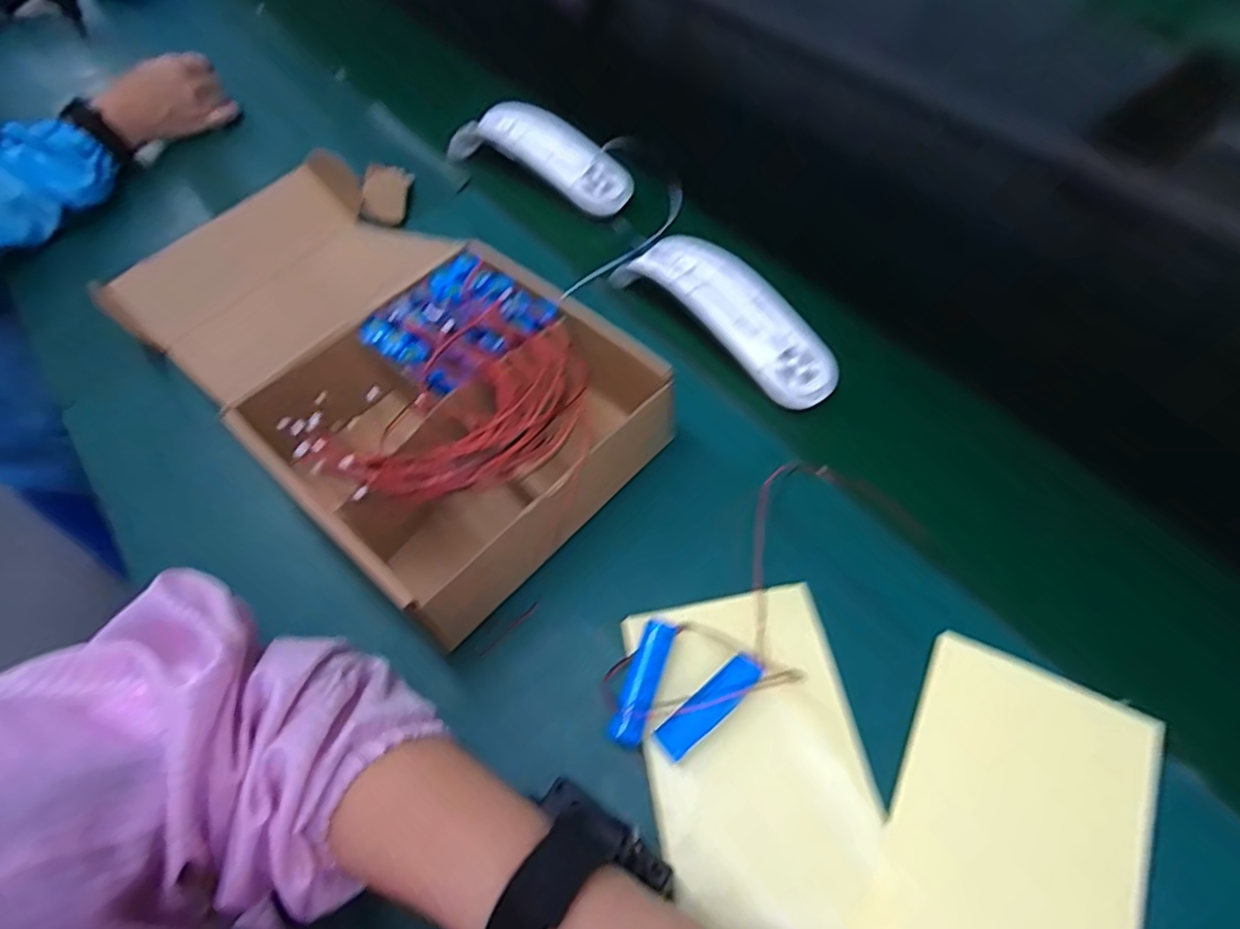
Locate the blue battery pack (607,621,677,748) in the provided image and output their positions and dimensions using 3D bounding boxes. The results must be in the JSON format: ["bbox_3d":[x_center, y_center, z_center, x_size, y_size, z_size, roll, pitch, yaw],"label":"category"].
[{"bbox_3d":[0.013,0.118,0.357,0.017,0.017,0.066,17,61,15],"label":"blue battery pack"}]

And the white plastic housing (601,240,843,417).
[{"bbox_3d":[0.081,-0.119,0.498,0.062,0.036,0.198,-37,62,-17],"label":"white plastic housing"}]

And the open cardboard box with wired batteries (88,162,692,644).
[{"bbox_3d":[-0.186,-0.089,0.478,0.429,0.094,0.207,36,67,24],"label":"open cardboard box with wired batteries"}]

